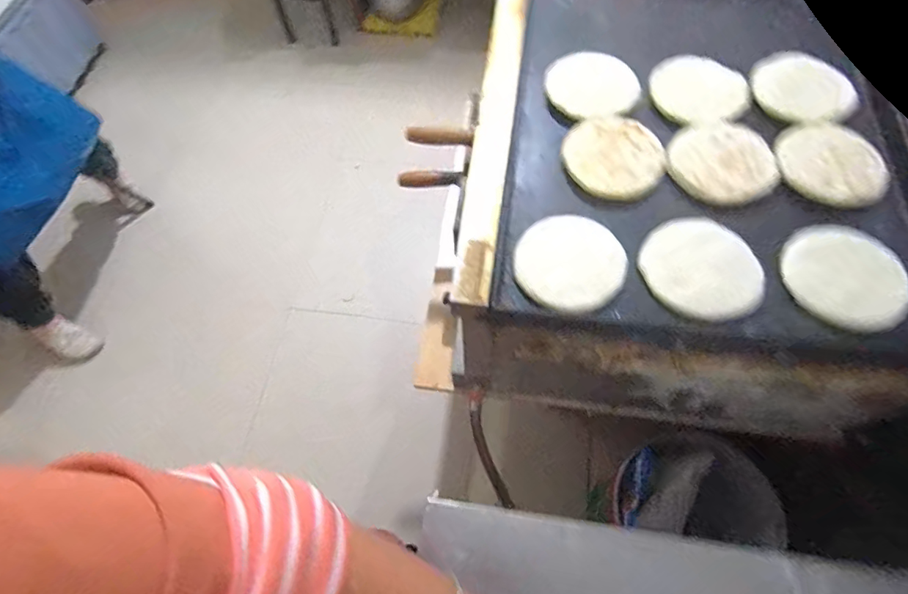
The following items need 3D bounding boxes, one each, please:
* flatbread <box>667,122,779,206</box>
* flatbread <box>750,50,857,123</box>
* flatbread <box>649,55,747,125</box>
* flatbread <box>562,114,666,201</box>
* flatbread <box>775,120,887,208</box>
[{"bbox_3d":[0.342,-0.173,0.622,0.127,0.010,0.117,-1,64,3],"label":"flatbread"},{"bbox_3d":[0.481,-0.289,0.668,0.121,0.013,0.121,12,65,9],"label":"flatbread"},{"bbox_3d":[0.337,-0.284,0.670,0.125,0.018,0.124,-1,64,3],"label":"flatbread"},{"bbox_3d":[0.208,-0.183,0.634,0.125,0.018,0.124,-1,64,3],"label":"flatbread"},{"bbox_3d":[0.468,-0.176,0.609,0.115,0.015,0.134,18,67,12],"label":"flatbread"}]

